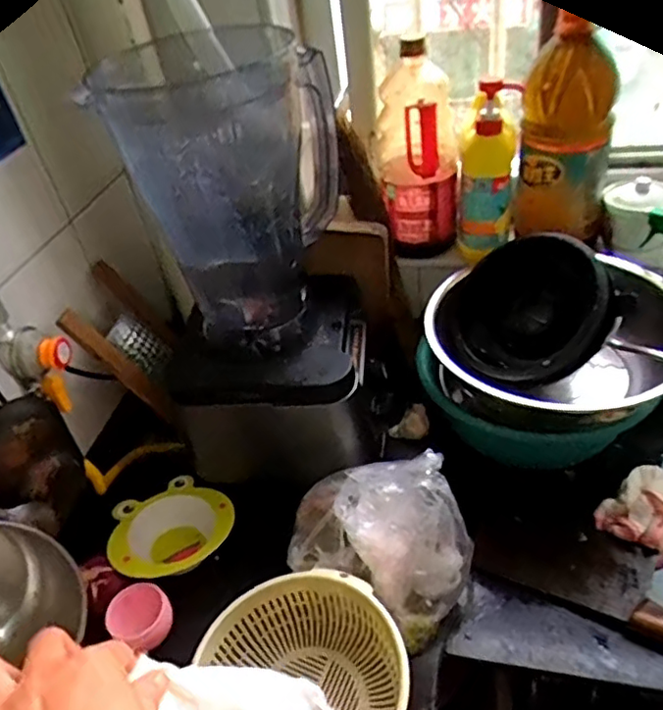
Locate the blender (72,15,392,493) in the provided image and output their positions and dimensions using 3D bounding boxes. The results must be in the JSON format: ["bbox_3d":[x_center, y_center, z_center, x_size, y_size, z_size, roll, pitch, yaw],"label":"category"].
[{"bbox_3d":[-0.071,-0.096,0.707,0.229,0.456,0.236,-2,40,6],"label":"blender"}]

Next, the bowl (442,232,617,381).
[{"bbox_3d":[0.232,-0.056,0.733,0.189,0.158,0.085,13,28,20],"label":"bowl"}]

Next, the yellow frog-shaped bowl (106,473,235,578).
[{"bbox_3d":[-0.203,0.221,0.771,0.143,0.058,0.128,-35,47,-29],"label":"yellow frog-shaped bowl"}]

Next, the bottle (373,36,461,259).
[{"bbox_3d":[0.117,-0.272,0.844,0.111,0.268,0.098,-3,40,5],"label":"bottle"}]

